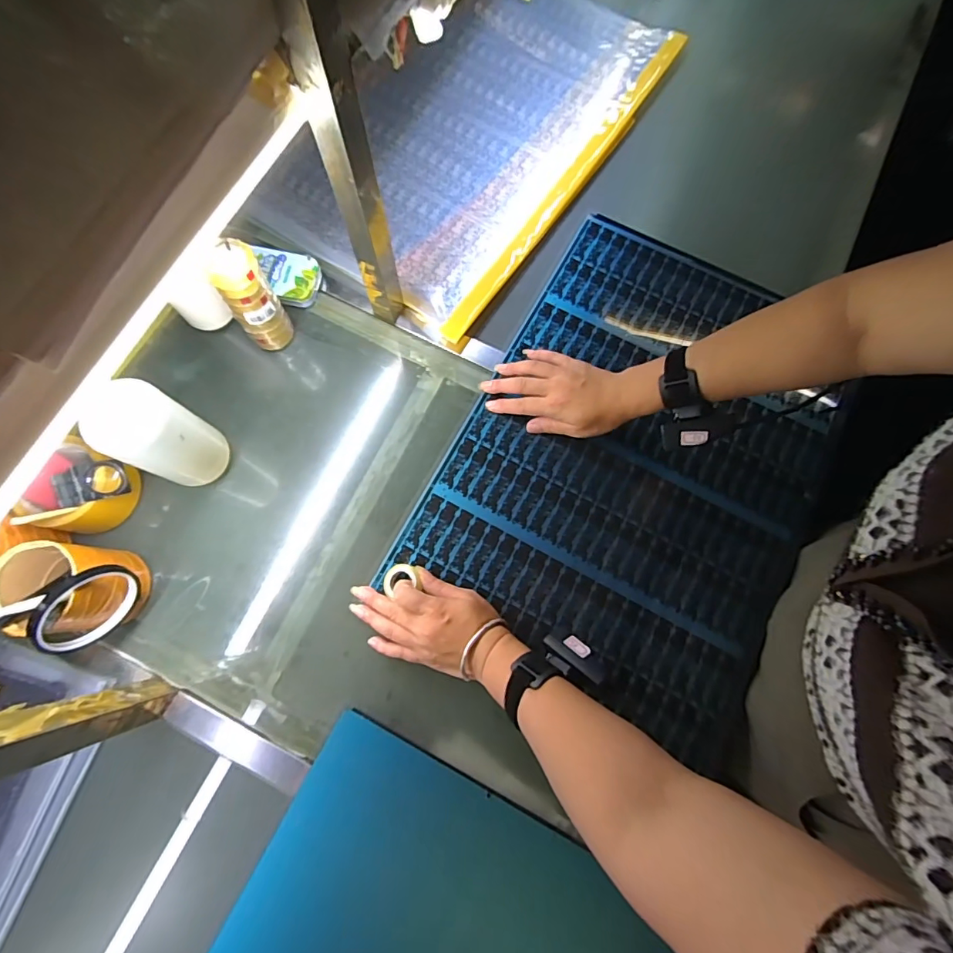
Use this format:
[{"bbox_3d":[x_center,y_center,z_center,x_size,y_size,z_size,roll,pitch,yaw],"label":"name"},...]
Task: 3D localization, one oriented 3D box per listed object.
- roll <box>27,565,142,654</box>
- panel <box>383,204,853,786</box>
[{"bbox_3d":[-0.361,0.123,0.445,0.019,0.083,0.090,28,60,20],"label":"roll"},{"bbox_3d":[0.201,-0.036,0.568,0.394,0.026,0.552,28,76,6],"label":"panel"}]

